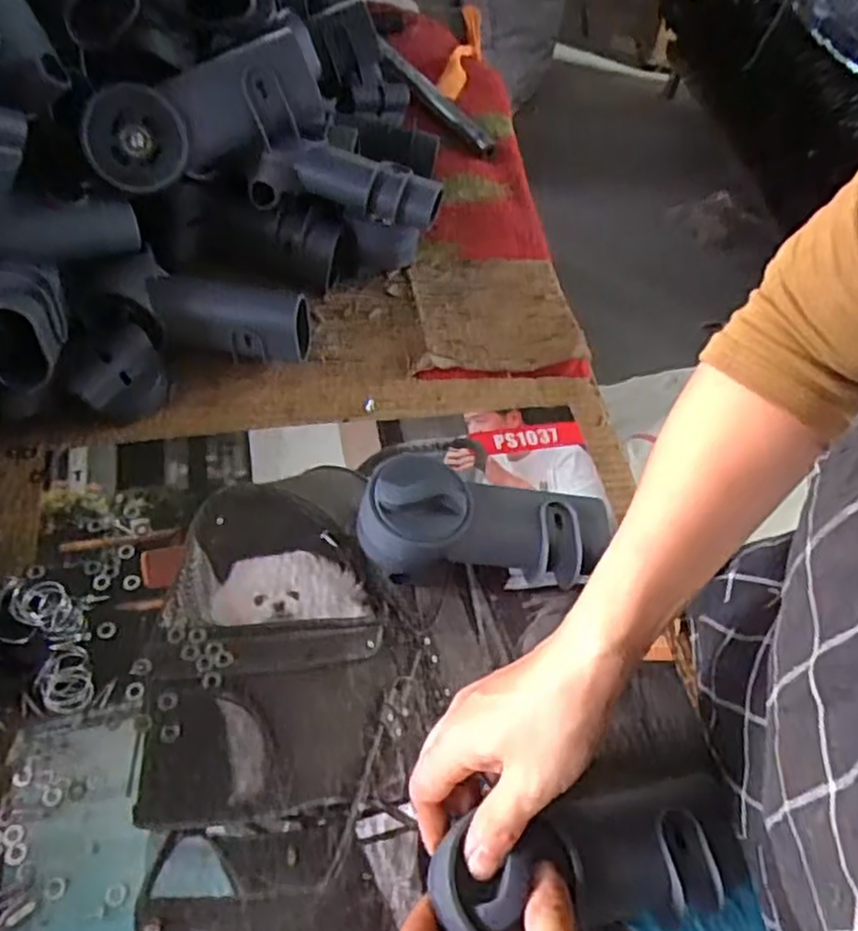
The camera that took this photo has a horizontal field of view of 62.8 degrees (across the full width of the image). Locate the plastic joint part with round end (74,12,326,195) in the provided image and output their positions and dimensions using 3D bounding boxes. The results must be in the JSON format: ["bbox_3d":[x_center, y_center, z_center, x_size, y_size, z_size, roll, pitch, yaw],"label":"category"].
[{"bbox_3d":[-0.152,-0.238,0.484,0.165,0.073,0.029,-23,58,-5],"label":"plastic joint part with round end"}]

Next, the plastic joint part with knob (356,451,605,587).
[{"bbox_3d":[0.036,0.040,0.456,0.159,0.045,0.064,9,52,-17],"label":"plastic joint part with knob"}]

